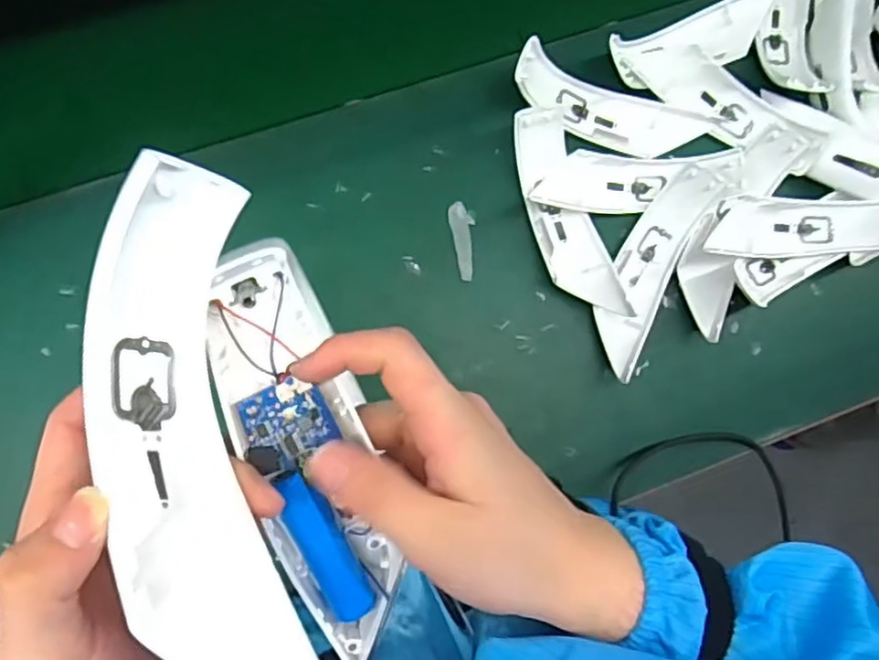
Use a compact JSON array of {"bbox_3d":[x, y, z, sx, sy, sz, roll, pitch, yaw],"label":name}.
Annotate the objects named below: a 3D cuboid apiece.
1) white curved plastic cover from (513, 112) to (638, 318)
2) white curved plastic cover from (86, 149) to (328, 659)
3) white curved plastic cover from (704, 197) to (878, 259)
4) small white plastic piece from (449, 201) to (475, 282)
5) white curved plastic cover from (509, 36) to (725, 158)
[{"bbox_3d":[0.101,-0.092,0.544,0.053,0.033,0.174,-23,86,-8],"label":"white curved plastic cover"},{"bbox_3d":[-0.076,0.038,0.213,0.051,0.049,0.175,-15,79,-7],"label":"white curved plastic cover"},{"bbox_3d":[0.299,-0.086,0.553,0.170,0.043,0.052,-1,84,-6],"label":"white curved plastic cover"},{"bbox_3d":[0.022,-0.074,0.554,0.019,0.004,0.065,-11,84,-7],"label":"small white plastic piece"},{"bbox_3d":[0.143,-0.180,0.553,0.175,0.049,0.052,17,83,-3],"label":"white curved plastic cover"}]

